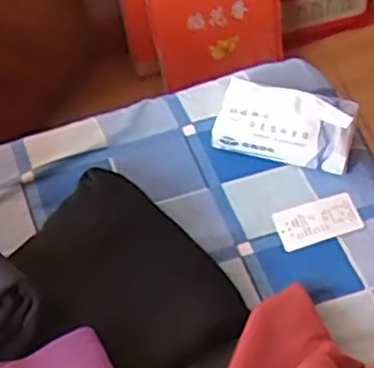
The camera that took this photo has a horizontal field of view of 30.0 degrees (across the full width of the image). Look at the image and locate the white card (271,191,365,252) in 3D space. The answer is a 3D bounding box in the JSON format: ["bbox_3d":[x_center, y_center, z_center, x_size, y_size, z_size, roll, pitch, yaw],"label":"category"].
[{"bbox_3d":[0.167,0.048,0.894,0.105,0.008,0.056,-19,67,-3],"label":"white card"}]

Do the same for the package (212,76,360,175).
[{"bbox_3d":[0.128,-0.078,0.924,0.176,0.091,0.078,12,60,10],"label":"package"}]

